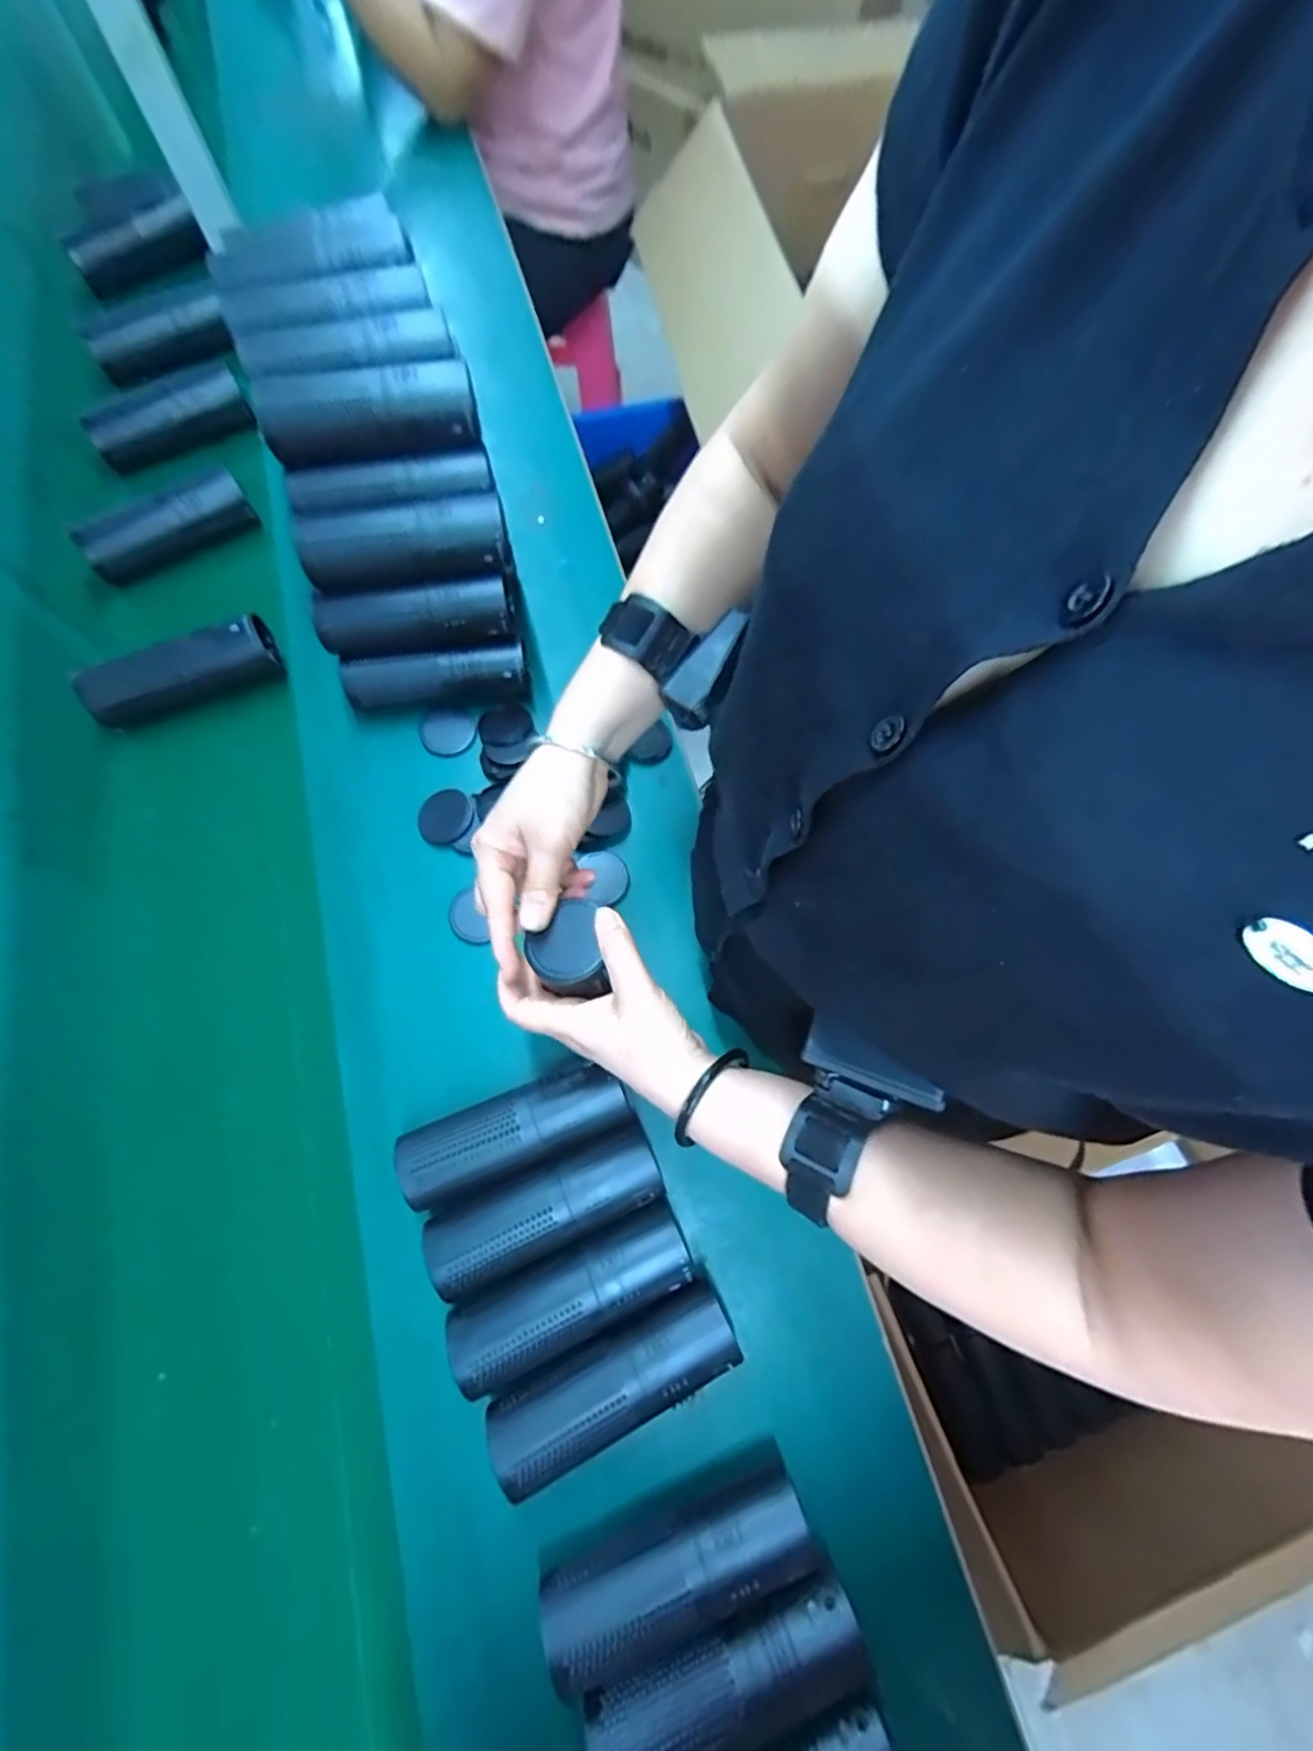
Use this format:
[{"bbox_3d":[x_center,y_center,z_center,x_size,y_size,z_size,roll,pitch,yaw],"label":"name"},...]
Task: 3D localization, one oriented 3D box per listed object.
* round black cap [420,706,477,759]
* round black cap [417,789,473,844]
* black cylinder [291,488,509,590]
[{"bbox_3d":[-0.197,-0.135,0.615,0.050,0.019,0.045,-24,73,-11],"label":"round black cap"},{"bbox_3d":[-0.189,-0.051,0.581,0.051,0.010,0.051,-30,68,2],"label":"round black cap"},{"bbox_3d":[-0.203,-0.270,0.527,0.160,0.047,0.049,-9,71,-6],"label":"black cylinder"}]

